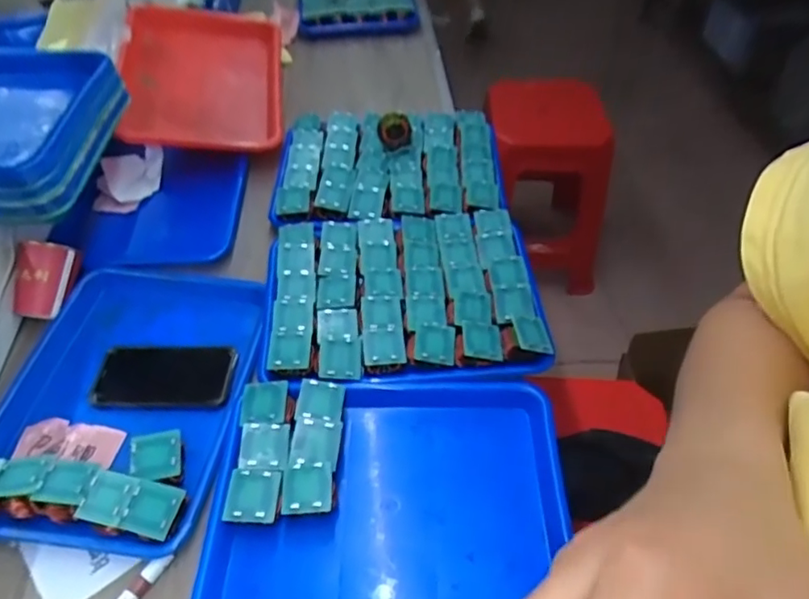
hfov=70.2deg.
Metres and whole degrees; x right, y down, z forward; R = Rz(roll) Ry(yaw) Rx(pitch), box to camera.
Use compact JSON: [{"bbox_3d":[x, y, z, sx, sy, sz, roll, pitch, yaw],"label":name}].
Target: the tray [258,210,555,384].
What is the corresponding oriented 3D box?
[{"bbox_3d":[-0.005,-0.011,0.698,0.319,0.042,0.258,-3,50,-2],"label":"tray"}]

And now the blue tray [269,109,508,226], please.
[{"bbox_3d":[-0.026,-0.213,0.868,0.320,0.054,0.263,-1,50,0],"label":"blue tray"}]

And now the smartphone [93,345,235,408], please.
[{"bbox_3d":[-0.275,0.087,0.662,0.152,0.015,0.080,1,50,2],"label":"smartphone"}]

